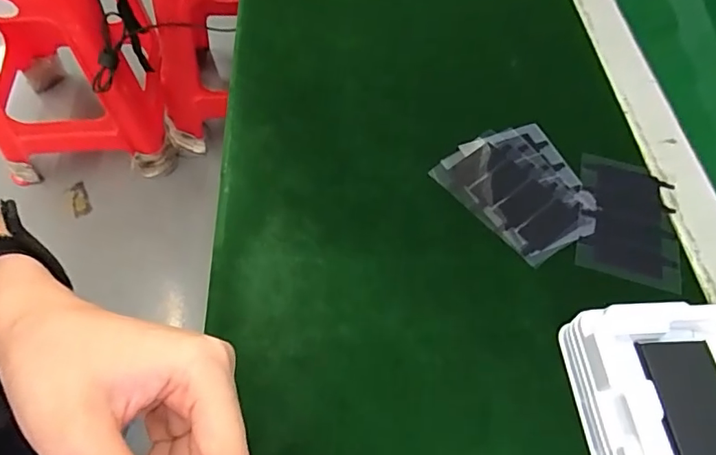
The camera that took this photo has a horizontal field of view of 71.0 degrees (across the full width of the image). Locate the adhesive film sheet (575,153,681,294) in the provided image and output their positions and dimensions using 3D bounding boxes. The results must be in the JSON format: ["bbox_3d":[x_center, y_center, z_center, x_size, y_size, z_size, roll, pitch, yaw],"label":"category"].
[{"bbox_3d":[0.177,-0.006,0.330,0.063,0.004,0.092,14,58,5],"label":"adhesive film sheet"}]

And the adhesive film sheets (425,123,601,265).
[{"bbox_3d":[0.110,-0.026,0.337,0.086,0.006,0.095,-29,65,-20],"label":"adhesive film sheets"}]

